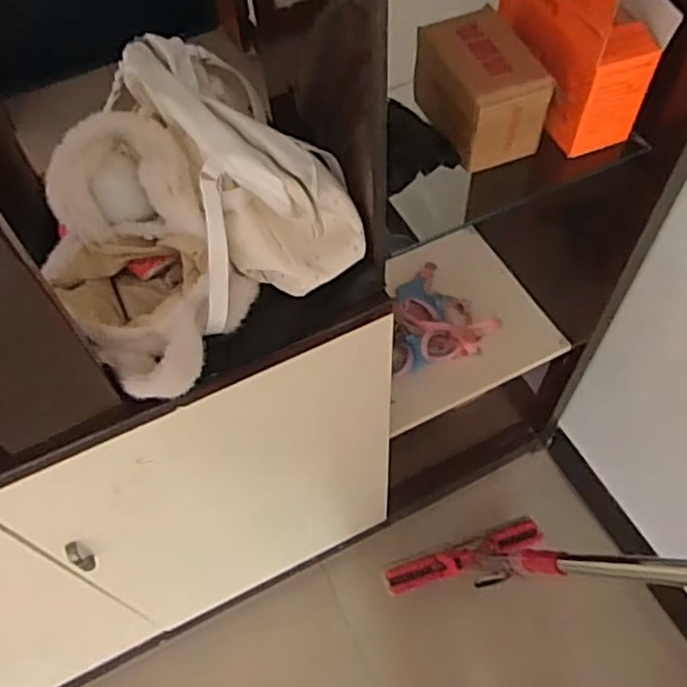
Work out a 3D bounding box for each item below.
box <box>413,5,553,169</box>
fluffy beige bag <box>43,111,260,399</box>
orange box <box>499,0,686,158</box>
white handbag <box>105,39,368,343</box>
[{"bbox_3d":[0.173,-0.320,0.841,0.116,0.103,0.165,-17,59,-7],"label":"box"},{"bbox_3d":[-0.216,-0.091,0.709,0.189,0.154,0.233,-36,63,-17],"label":"fluffy beige bag"},{"bbox_3d":[0.287,-0.392,0.830,0.110,0.191,0.223,-19,59,-8],"label":"orange box"},{"bbox_3d":[-0.126,-0.213,0.748,0.195,0.172,0.308,-25,60,-12],"label":"white handbag"}]

